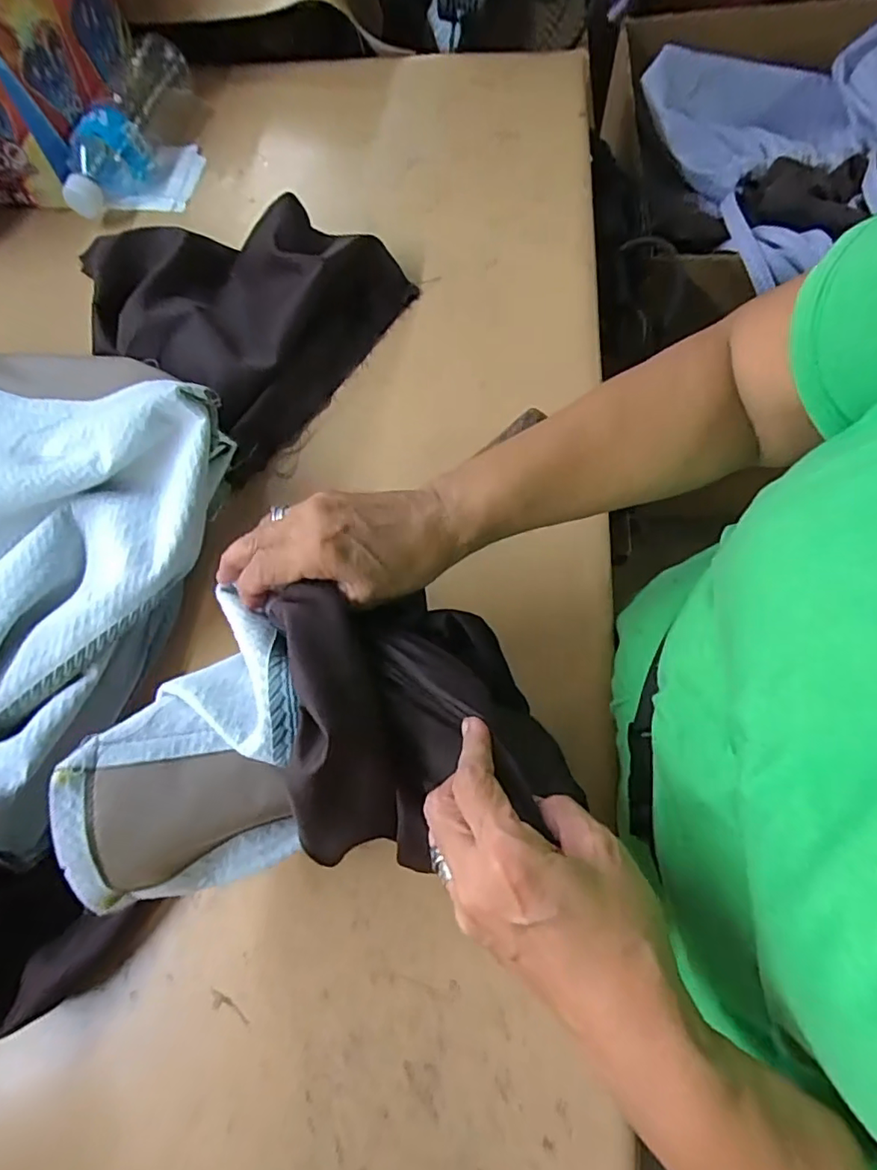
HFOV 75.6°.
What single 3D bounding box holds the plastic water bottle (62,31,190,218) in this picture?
[{"bbox_3d":[-0.314,-0.452,0.562,0.063,0.062,0.217,9,70,6],"label":"plastic water bottle"}]

